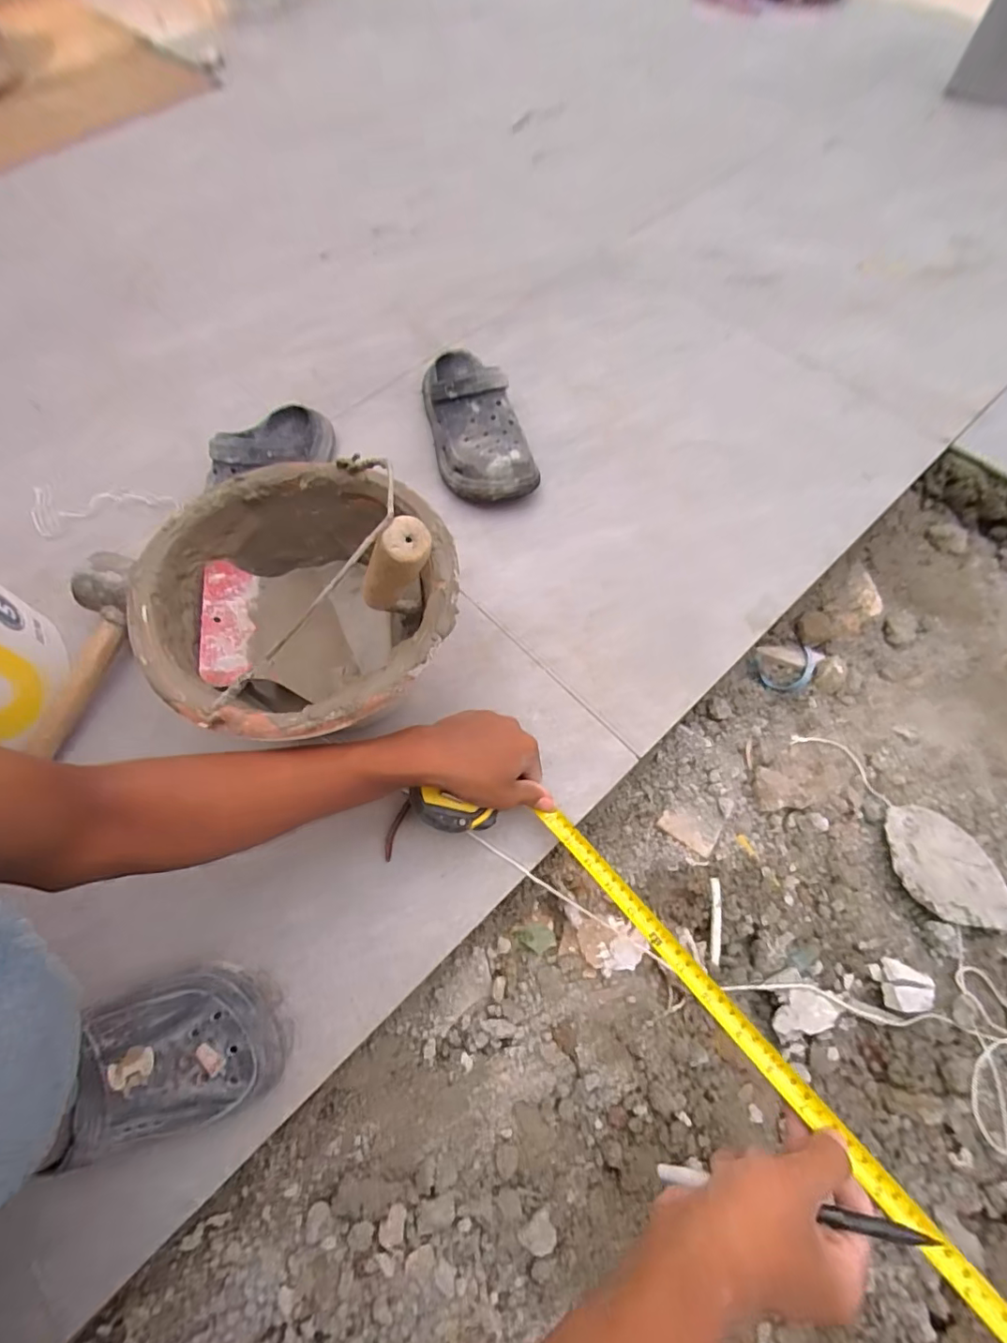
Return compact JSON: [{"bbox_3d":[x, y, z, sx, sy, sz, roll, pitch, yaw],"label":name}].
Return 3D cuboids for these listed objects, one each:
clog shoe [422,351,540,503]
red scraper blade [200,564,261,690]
[{"bbox_3d":[-0.037,-0.304,0.644,0.103,0.088,0.211,-18,67,-6],"label":"clog shoe"},{"bbox_3d":[-0.235,-0.042,0.455,0.041,0.006,0.119,5,56,-32],"label":"red scraper blade"}]

